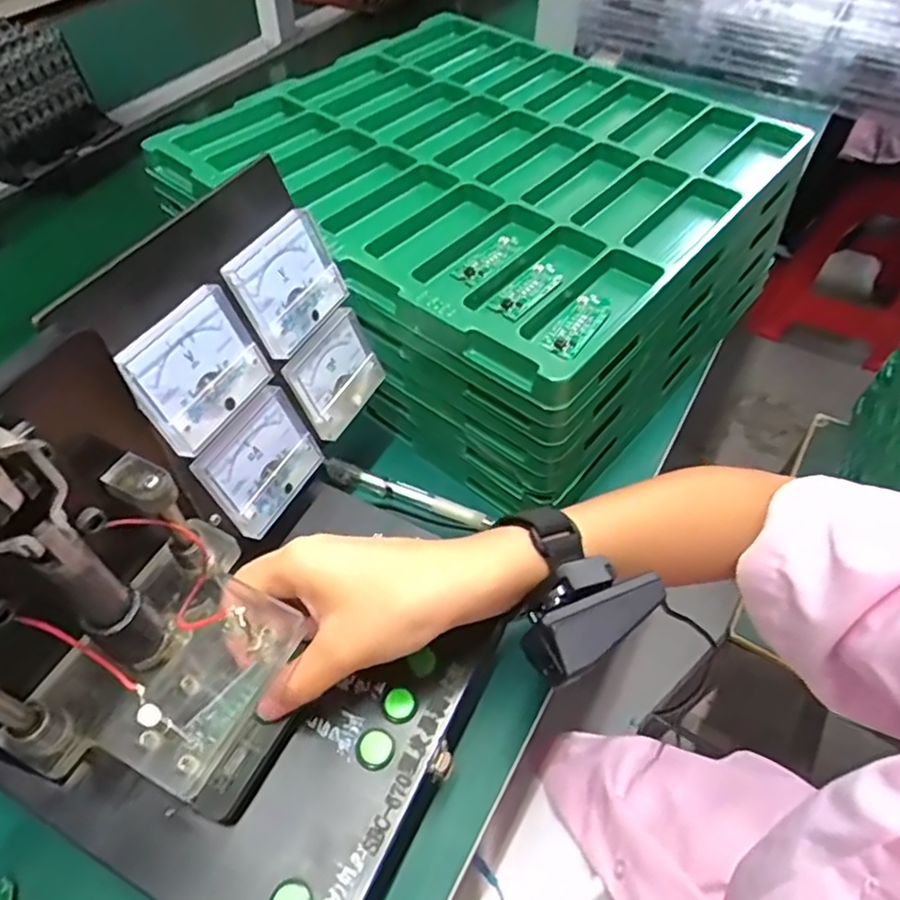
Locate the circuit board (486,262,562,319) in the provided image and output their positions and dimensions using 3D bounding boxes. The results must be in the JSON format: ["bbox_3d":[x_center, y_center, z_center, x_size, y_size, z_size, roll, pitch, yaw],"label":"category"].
[{"bbox_3d":[0.051,-0.103,0.407,0.024,0.004,0.054,34,58,22],"label":"circuit board"}]

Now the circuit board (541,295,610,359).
[{"bbox_3d":[0.078,-0.075,0.384,0.023,0.006,0.060,29,57,19],"label":"circuit board"}]

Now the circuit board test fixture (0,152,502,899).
[{"bbox_3d":[-0.070,0.018,0.276,0.202,0.221,0.270,27,56,18],"label":"circuit board test fixture"}]

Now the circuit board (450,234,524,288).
[{"bbox_3d":[0.027,-0.129,0.427,0.023,0.004,0.060,33,58,22],"label":"circuit board"}]

